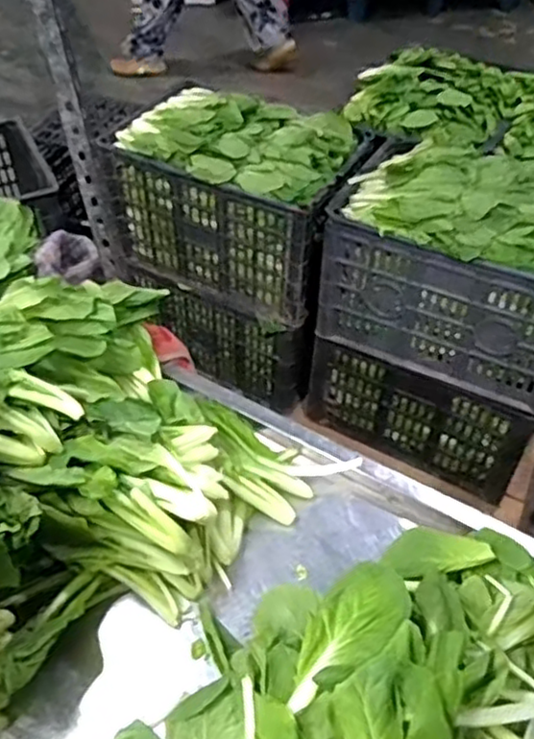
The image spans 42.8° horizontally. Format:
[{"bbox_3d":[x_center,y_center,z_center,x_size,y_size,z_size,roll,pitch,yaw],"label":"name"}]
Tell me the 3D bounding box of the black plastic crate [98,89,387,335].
[{"bbox_3d":[-0.060,-0.372,1.444,0.467,0.314,0.319,22,51,17],"label":"black plastic crate"}]

